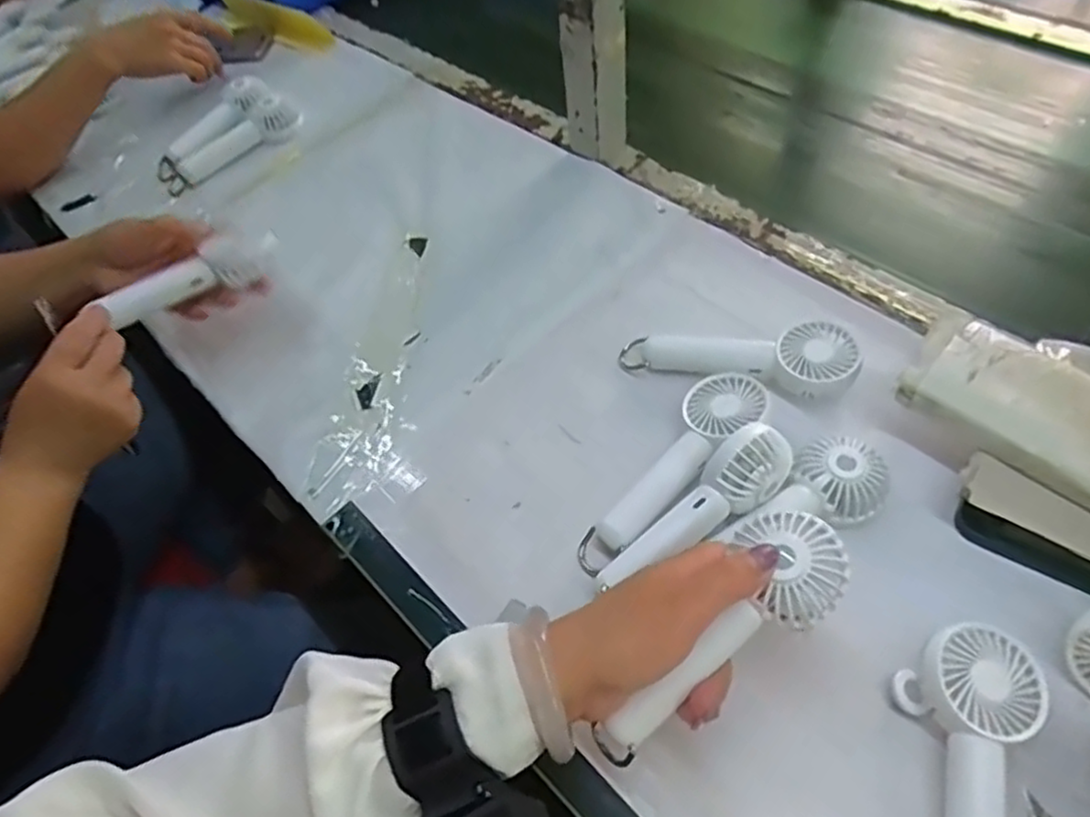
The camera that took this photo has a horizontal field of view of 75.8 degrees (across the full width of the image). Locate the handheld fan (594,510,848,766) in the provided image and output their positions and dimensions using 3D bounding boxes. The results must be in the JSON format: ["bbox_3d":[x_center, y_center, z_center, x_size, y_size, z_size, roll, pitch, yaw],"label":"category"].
[{"bbox_3d":[0.084,0.116,0.345,0.157,0.030,0.047,-47,54,0],"label":"handheld fan"}]

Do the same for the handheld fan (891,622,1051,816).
[{"bbox_3d":[0.205,0.190,0.340,0.062,0.027,0.164,13,65,13],"label":"handheld fan"}]

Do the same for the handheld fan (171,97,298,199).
[{"bbox_3d":[-0.333,-0.279,0.749,0.158,0.026,0.053,-40,54,-12],"label":"handheld fan"}]

